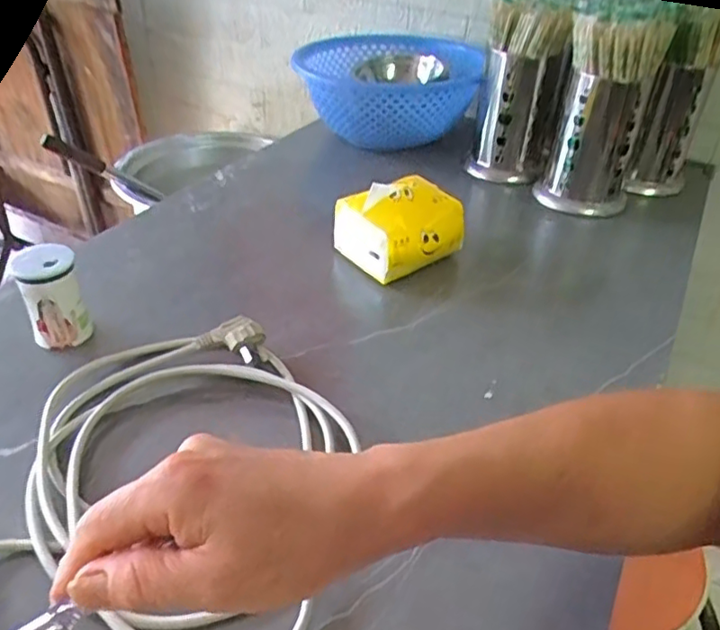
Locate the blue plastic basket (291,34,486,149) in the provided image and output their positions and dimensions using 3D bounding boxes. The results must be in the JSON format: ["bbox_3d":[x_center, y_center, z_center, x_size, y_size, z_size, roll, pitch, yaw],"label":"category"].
[{"bbox_3d":[0.070,-0.352,0.961,0.242,0.104,0.285,18,40,18],"label":"blue plastic basket"}]

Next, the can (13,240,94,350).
[{"bbox_3d":[-0.264,-0.016,0.531,0.045,0.082,0.042,2,38,-2],"label":"can"}]

